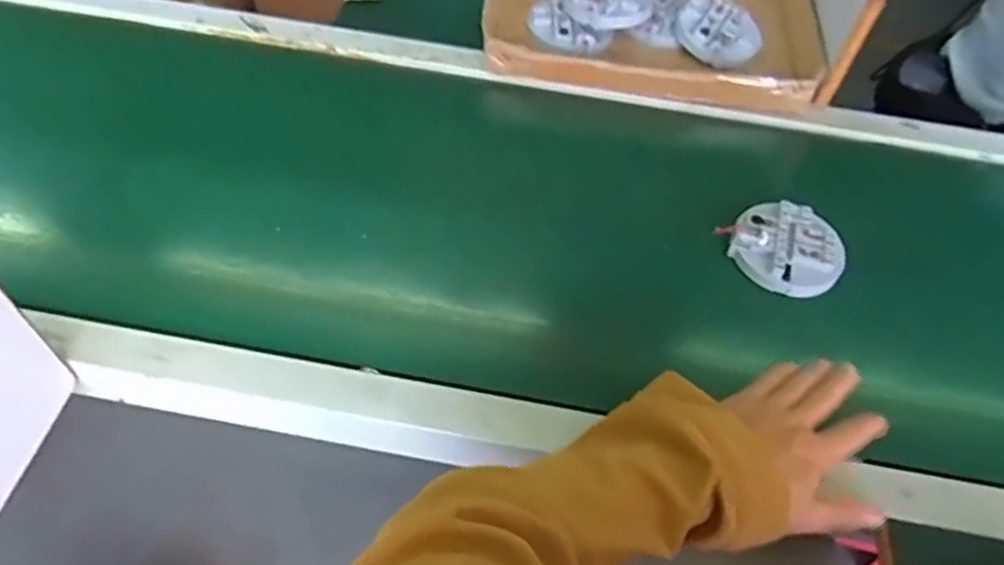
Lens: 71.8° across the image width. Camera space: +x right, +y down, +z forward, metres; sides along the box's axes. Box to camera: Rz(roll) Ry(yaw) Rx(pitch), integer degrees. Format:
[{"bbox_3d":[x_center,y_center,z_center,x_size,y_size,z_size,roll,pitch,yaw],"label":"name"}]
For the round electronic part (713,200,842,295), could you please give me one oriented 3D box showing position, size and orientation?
[{"bbox_3d":[0.275,-0.034,0.664,0.093,0.025,0.100,2,54,-3],"label":"round electronic part"}]

